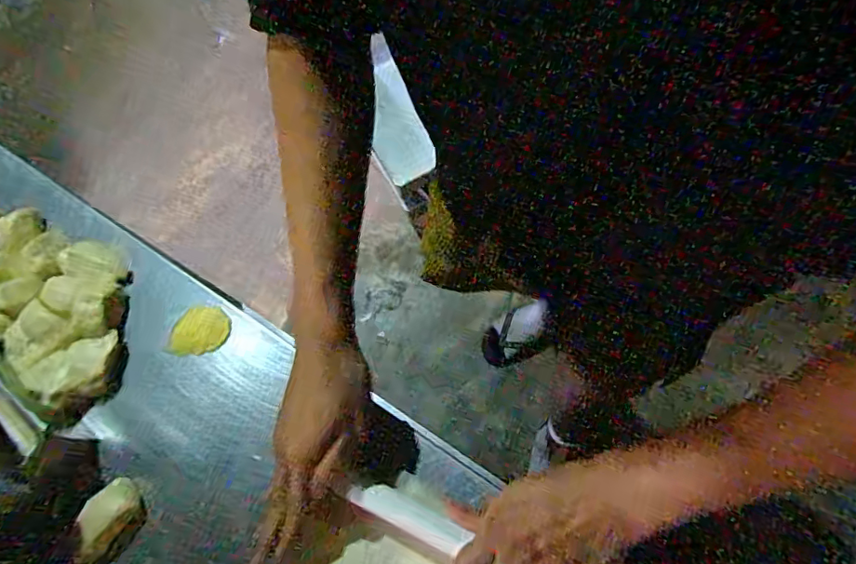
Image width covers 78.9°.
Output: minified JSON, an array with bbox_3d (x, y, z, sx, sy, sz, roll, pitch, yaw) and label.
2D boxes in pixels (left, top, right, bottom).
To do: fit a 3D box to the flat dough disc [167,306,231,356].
[{"bbox_3d":[-0.220,0.048,0.504,0.056,0.012,0.049,5,70,10],"label":"flat dough disc"}]

